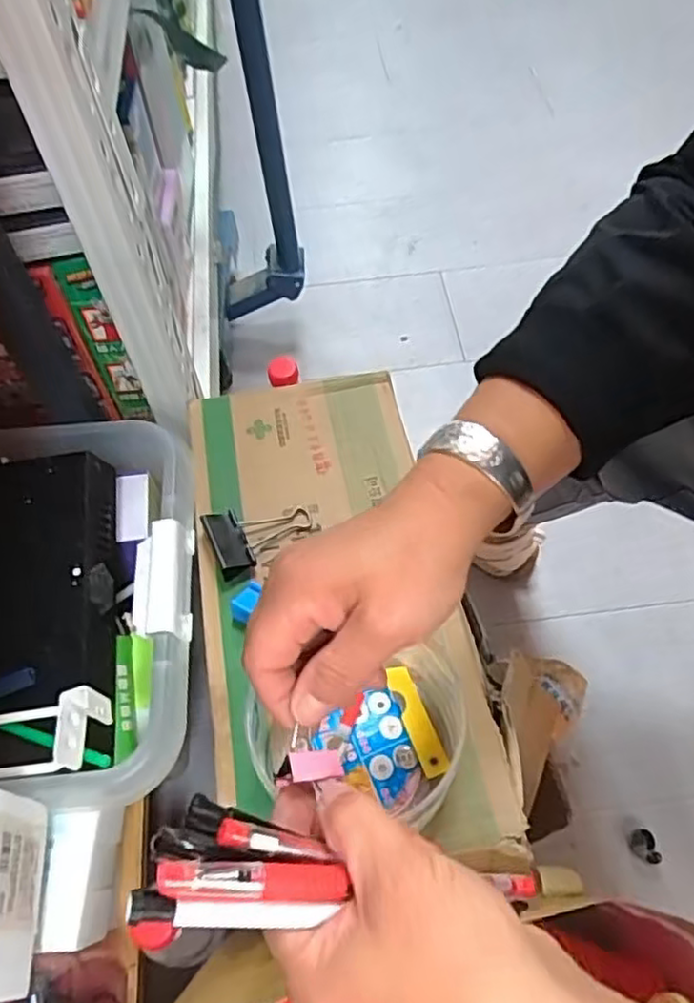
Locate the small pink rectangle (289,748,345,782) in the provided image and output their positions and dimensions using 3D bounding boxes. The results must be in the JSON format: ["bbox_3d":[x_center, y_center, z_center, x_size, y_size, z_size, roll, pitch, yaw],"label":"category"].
[{"bbox_3d":[-0.013,0.107,0.274,0.022,0.004,0.011,1,62,-20],"label":"small pink rectangle"}]

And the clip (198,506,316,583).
[{"bbox_3d":[-0.065,0.023,0.517,0.079,0.019,0.051,-21,59,-10],"label":"clip"}]

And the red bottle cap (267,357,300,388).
[{"bbox_3d":[-0.067,-0.133,0.703,0.031,0.015,0.032,-1,58,2],"label":"red bottle cap"}]

